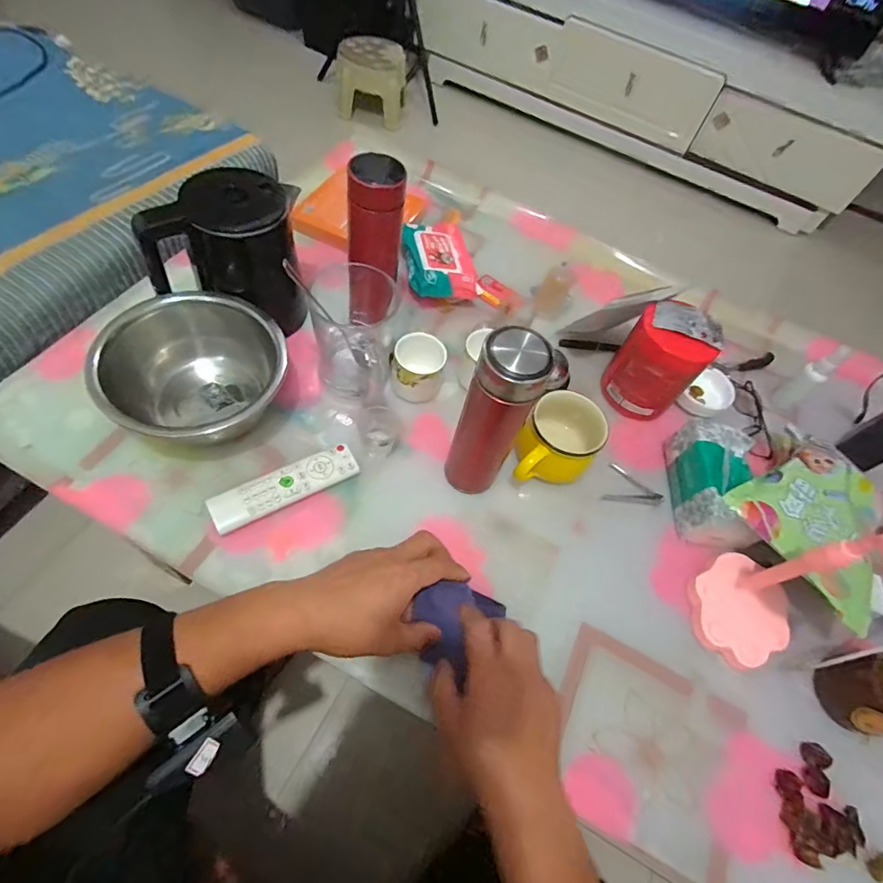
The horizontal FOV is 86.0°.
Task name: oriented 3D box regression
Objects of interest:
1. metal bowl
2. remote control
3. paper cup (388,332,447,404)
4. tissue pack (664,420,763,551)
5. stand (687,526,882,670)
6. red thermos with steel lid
[{"bbox_3d":[-0.276,-0.077,0.544,0.184,0.094,0.161,30,60,8],"label":"metal bowl"},{"bbox_3d":[-0.176,0.049,0.534,0.160,0.019,0.048,-24,67,-21],"label":"remote control"},{"bbox_3d":[-0.031,-0.092,0.612,0.068,0.075,0.058,2,60,-8],"label":"paper cup"},{"bbox_3d":[0.338,0.054,0.583,0.089,0.078,0.138,8,59,-5],"label":"tissue pack"},{"bbox_3d":[0.336,0.134,0.431,0.104,0.252,0.103,-16,64,-18],"label":"stand"},{"bbox_3d":[0.051,-0.011,0.489,0.060,0.246,0.063,29,60,8],"label":"red thermos with steel lid"}]

